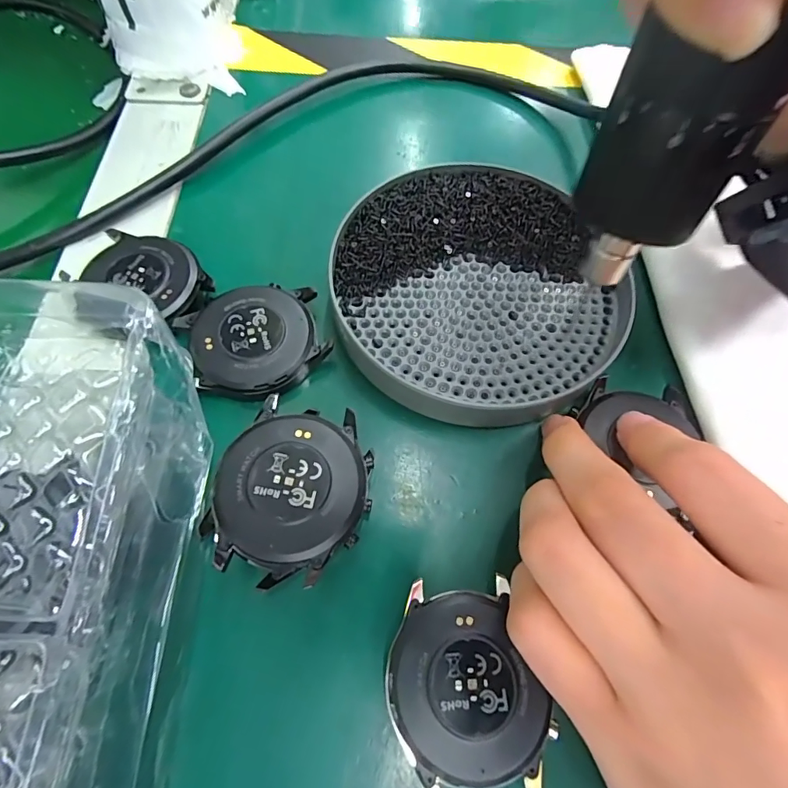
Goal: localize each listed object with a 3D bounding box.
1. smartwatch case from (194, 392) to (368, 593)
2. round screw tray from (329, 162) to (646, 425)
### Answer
[{"bbox_3d":[-0.030,0.029,0.138,0.043,0.010,0.051,12,65,3],"label":"smartwatch case"},{"bbox_3d":[0.031,-0.044,0.180,0.110,0.015,0.109,1,65,-2],"label":"round screw tray"}]

